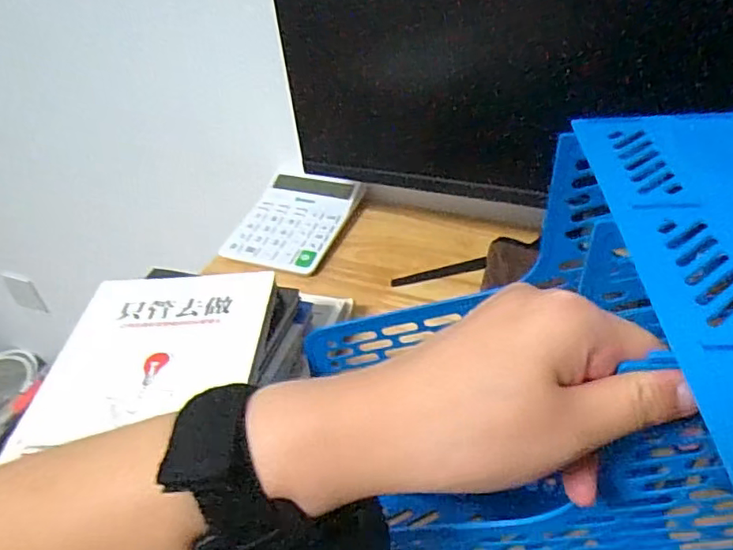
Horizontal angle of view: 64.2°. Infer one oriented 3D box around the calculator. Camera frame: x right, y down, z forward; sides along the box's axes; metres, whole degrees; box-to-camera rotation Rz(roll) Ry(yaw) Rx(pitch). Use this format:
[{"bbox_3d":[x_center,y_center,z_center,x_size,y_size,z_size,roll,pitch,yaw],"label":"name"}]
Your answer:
[{"bbox_3d":[-0.085,-0.066,0.675,0.118,0.022,0.150,14,45,20],"label":"calculator"}]

